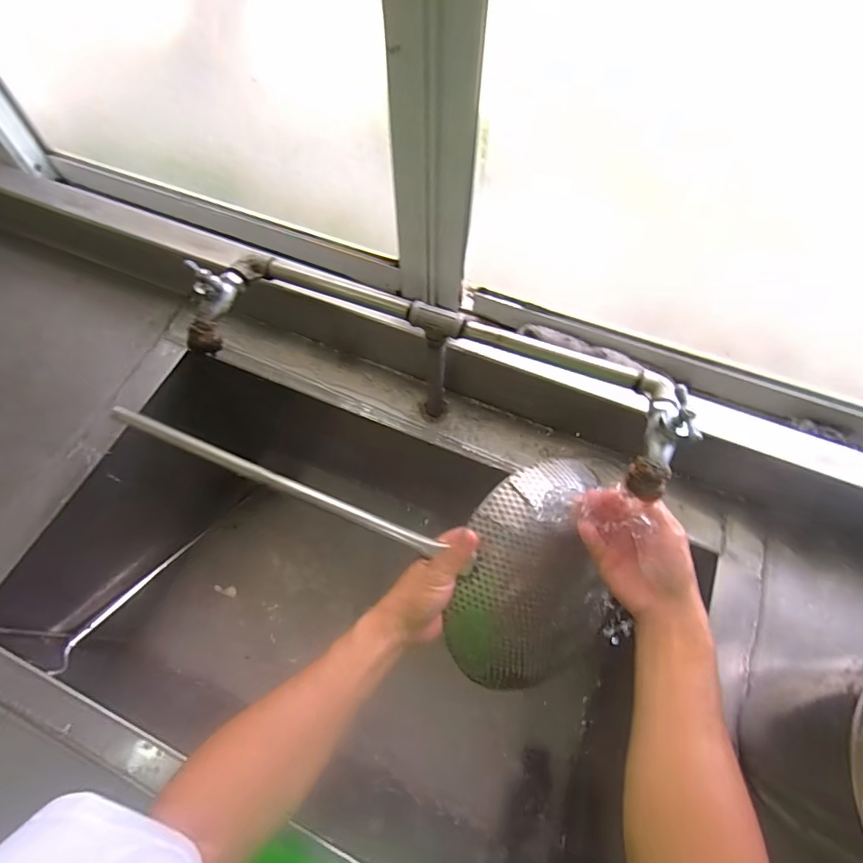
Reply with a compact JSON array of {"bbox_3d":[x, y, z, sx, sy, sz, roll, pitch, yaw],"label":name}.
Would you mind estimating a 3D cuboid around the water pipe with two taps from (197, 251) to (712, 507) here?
[{"bbox_3d":[-0.002,-0.051,0.566,0.519,0.225,0.155,19,64,11],"label":"water pipe with two taps"}]

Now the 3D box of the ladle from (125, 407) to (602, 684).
[{"bbox_3d":[-0.090,0.079,0.555,0.627,0.137,0.242,19,64,7],"label":"ladle"}]

